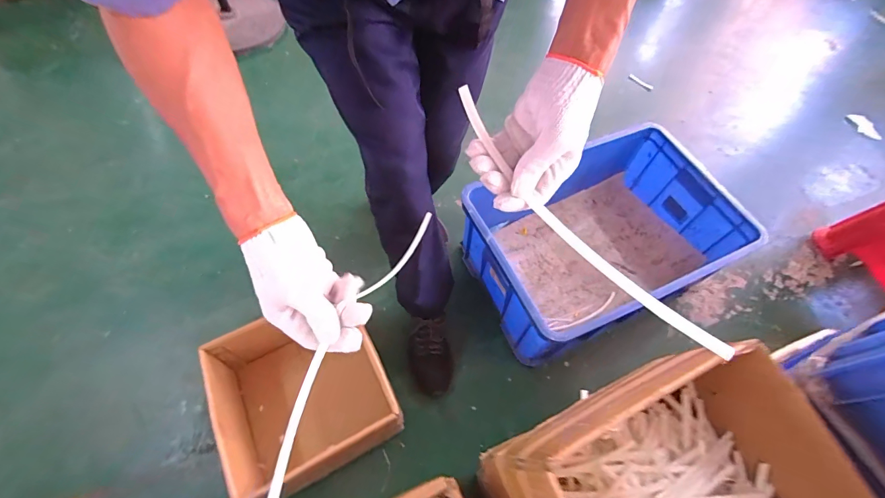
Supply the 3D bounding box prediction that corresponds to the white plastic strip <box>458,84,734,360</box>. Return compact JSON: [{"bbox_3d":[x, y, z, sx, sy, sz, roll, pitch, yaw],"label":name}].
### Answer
[{"bbox_3d":[0.119,-0.034,0.377,0.022,0.075,0.329,-35,75,-20],"label":"white plastic strip"}]

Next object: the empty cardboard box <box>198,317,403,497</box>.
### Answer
[{"bbox_3d":[-0.288,0.304,0.843,0.313,0.206,0.315,-23,64,-15],"label":"empty cardboard box"}]

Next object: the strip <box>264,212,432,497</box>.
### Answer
[{"bbox_3d":[-0.103,0.124,0.395,0.056,0.021,0.428,18,58,7],"label":"strip"}]

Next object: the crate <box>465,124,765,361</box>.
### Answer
[{"bbox_3d":[0.373,-0.042,1.011,0.606,0.255,0.472,-20,64,-14],"label":"crate"}]

